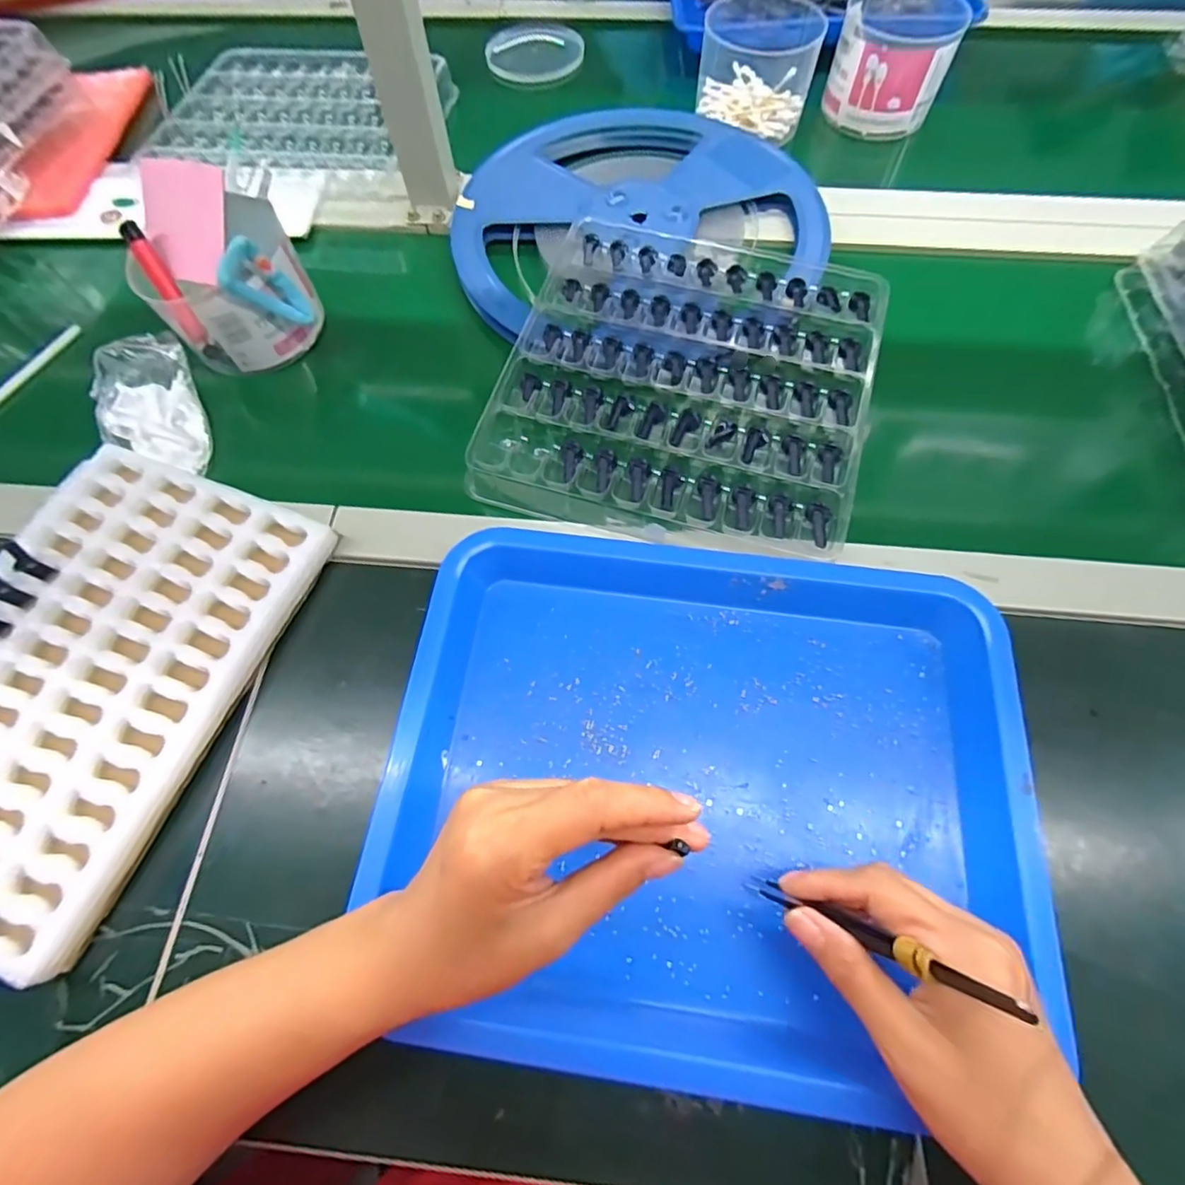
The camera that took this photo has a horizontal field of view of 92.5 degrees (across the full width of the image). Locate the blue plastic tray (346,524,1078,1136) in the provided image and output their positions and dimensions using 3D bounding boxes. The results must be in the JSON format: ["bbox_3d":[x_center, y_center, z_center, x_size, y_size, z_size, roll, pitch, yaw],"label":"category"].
[{"bbox_3d":[0.057,0.102,0.308,0.327,0.035,0.277,7,67,5],"label":"blue plastic tray"}]

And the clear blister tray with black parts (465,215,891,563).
[{"bbox_3d":[0.069,-0.161,0.413,0.250,0.019,0.262,15,67,8],"label":"clear blister tray with black parts"}]

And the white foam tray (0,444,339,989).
[{"bbox_3d":[-0.307,0.047,0.347,0.187,0.034,0.267,19,68,10],"label":"white foam tray"}]

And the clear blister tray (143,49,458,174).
[{"bbox_3d":[-0.289,-0.483,0.573,0.253,0.026,0.199,6,67,4],"label":"clear blister tray"}]

